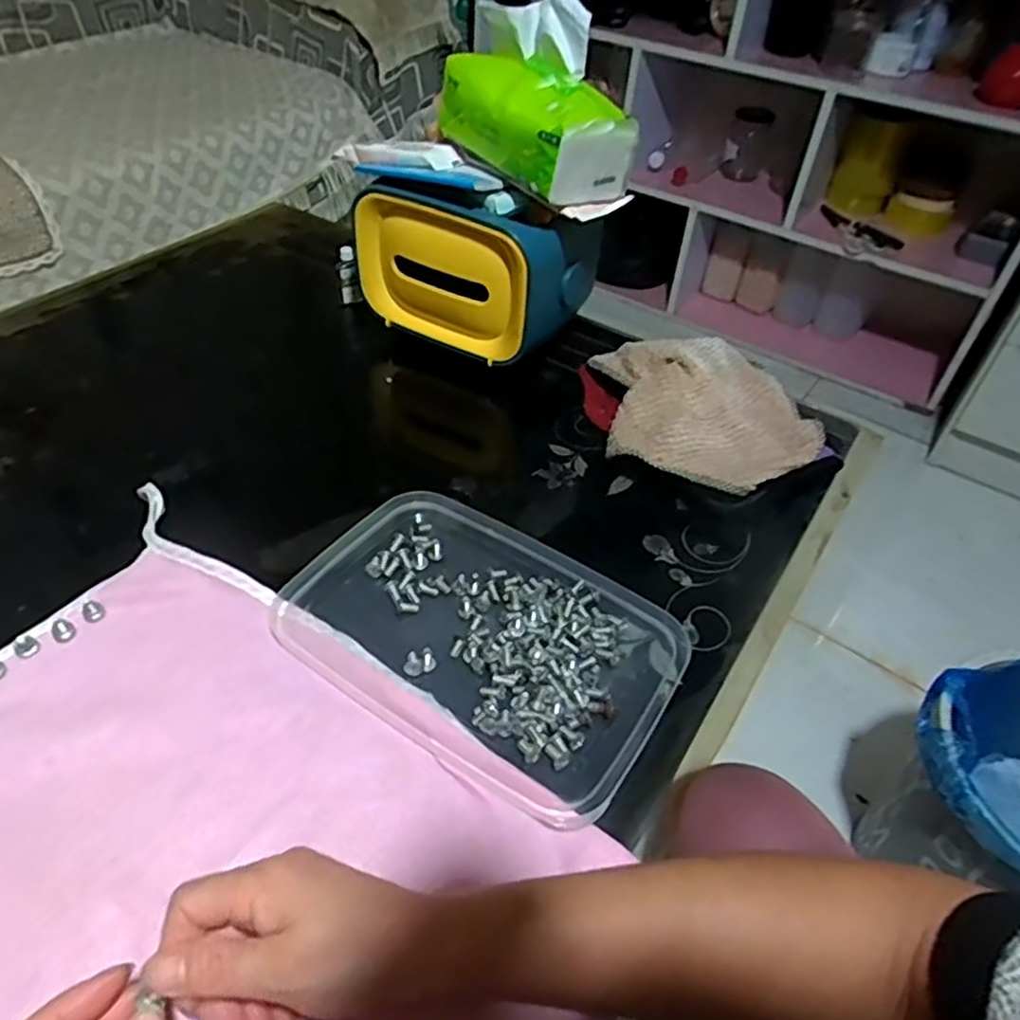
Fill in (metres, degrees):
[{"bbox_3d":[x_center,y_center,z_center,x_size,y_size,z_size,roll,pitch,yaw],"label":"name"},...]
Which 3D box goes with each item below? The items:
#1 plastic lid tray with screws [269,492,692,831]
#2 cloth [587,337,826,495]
[{"bbox_3d":[-0.020,0.078,0.467,0.241,0.021,0.165,28,48,23],"label":"plastic lid tray with screws"},{"bbox_3d":[0.175,-0.096,0.626,0.181,0.034,0.211,1,43,-5],"label":"cloth"}]

